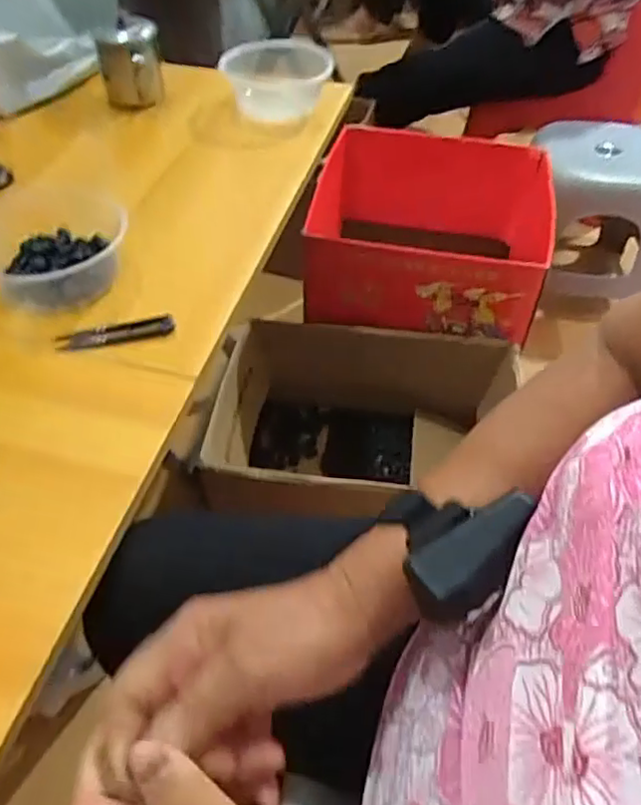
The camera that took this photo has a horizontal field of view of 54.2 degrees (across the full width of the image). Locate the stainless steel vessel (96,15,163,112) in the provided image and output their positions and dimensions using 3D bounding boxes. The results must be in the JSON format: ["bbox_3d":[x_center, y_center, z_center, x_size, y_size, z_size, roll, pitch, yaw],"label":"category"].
[{"bbox_3d":[-0.241,-0.433,0.794,0.076,0.087,0.071,-15,49,-12],"label":"stainless steel vessel"}]

